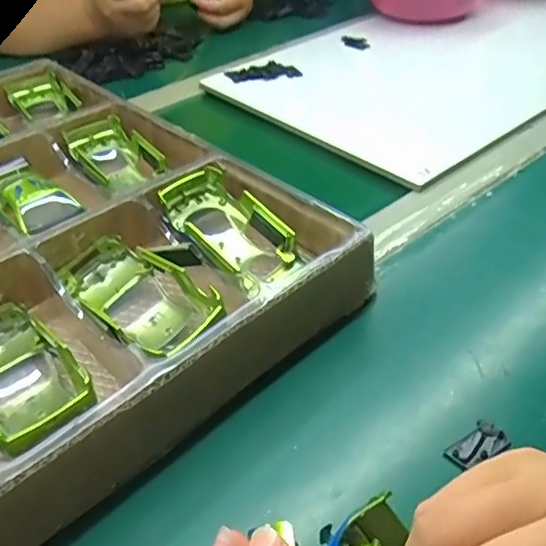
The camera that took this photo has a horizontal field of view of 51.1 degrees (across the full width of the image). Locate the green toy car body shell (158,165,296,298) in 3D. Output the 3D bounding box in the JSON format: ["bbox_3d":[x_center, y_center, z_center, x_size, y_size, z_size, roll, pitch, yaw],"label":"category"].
[{"bbox_3d":[-0.036,-0.031,0.409,0.106,0.047,0.059,41,55,14],"label":"green toy car body shell"}]

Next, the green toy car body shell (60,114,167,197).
[{"bbox_3d":[-0.141,-0.097,0.498,0.060,0.036,0.101,-28,47,-26],"label":"green toy car body shell"}]

